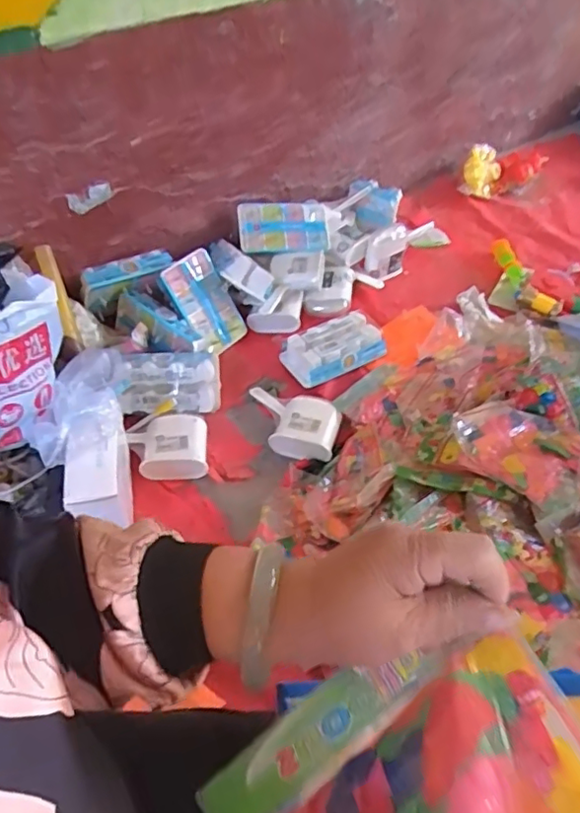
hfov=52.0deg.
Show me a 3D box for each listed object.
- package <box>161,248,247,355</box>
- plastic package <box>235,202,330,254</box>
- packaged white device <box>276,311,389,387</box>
[{"bbox_3d":[-0.159,-0.193,1.126,0.103,0.183,0.033,-36,24,-22],"label":"package"},{"bbox_3d":[-0.013,-0.369,1.225,0.182,0.027,0.102,-3,91,-4],"label":"plastic package"},{"bbox_3d":[0.081,-0.118,1.122,0.181,0.041,0.108,-23,53,-20],"label":"packaged white device"}]

